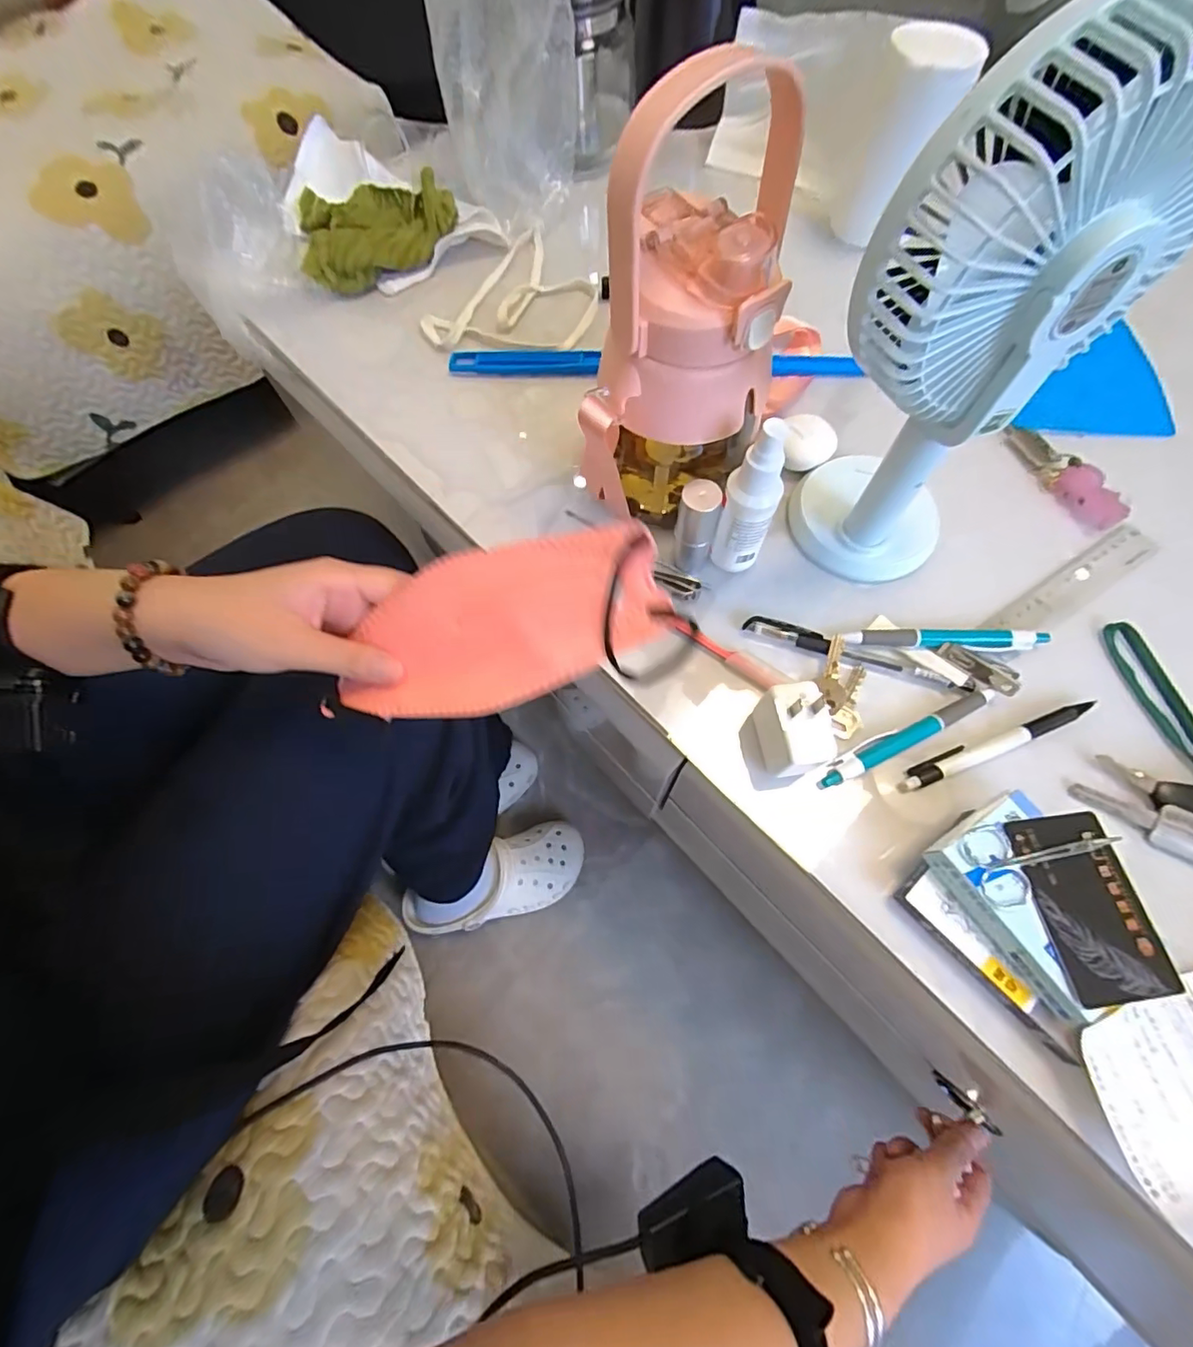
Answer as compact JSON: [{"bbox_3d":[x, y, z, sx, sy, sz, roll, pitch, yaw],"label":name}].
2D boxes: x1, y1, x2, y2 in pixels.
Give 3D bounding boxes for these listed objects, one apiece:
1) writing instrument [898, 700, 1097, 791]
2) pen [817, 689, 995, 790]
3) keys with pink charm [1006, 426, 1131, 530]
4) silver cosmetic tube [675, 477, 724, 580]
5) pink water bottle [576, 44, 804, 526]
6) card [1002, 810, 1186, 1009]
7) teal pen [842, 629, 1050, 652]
[{"bbox_3d":[0.244,0.044,0.332,0.131,0.007,0.013,-20,68,-6],"label":"writing instrument"},{"bbox_3d":[0.190,0.040,0.335,0.125,0.008,0.015,-22,69,-7],"label":"pen"},{"bbox_3d":[0.347,-0.150,0.403,0.026,0.018,0.101,-19,68,-6],"label":"keys with pink charm"},{"bbox_3d":[0.066,-0.094,0.359,0.024,0.067,0.024,-1,68,2],"label":"silver cosmetic tube"},{"bbox_3d":[0.043,-0.178,0.307,0.107,0.221,0.093,0,68,2],"label":"pink water bottle"},{"bbox_3d":[0.243,0.113,0.268,0.052,0.004,0.084,-6,66,-5],"label":"card"},{"bbox_3d":[0.228,-0.021,0.358,0.125,0.012,0.015,0,68,5],"label":"teal pen"}]

